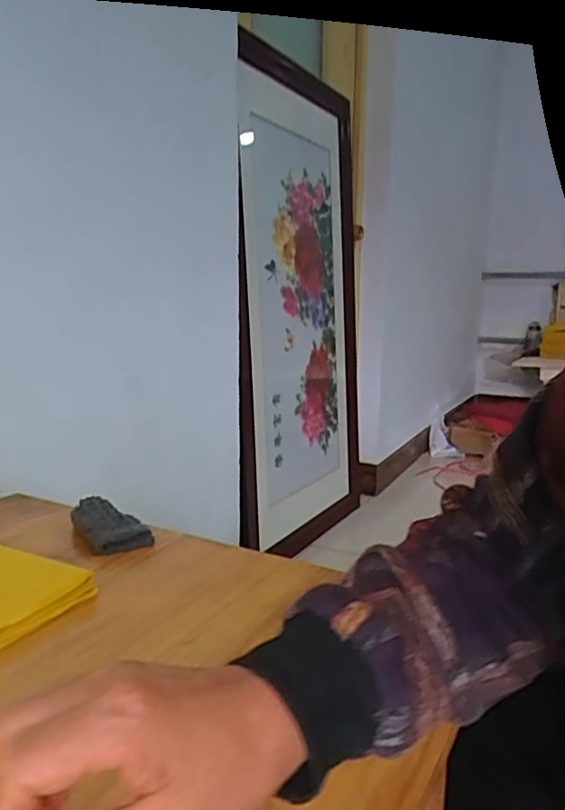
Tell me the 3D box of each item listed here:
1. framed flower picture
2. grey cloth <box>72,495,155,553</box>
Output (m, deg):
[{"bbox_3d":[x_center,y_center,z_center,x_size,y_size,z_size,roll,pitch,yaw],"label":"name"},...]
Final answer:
[{"bbox_3d":[0.061,-0.287,1.765,0.061,1.338,0.765,1,10,31],"label":"framed flower picture"},{"bbox_3d":[-0.198,0.138,0.704,0.062,0.035,0.100,-7,12,-39],"label":"grey cloth"}]

